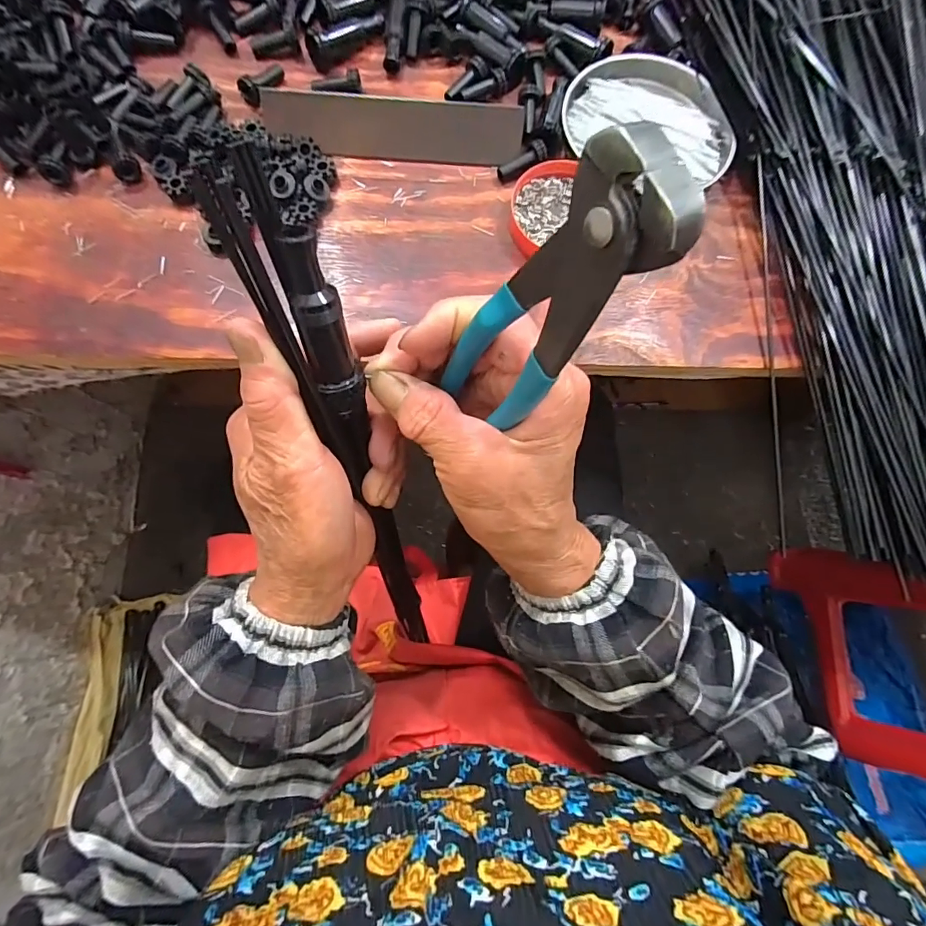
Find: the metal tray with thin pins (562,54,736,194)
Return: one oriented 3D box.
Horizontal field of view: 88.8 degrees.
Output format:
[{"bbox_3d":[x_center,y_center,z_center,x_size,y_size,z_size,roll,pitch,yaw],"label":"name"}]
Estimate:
[{"bbox_3d":[0.147,-0.265,0.373,0.132,0.018,0.111,33,77,5],"label":"metal tray with thin pins"}]

